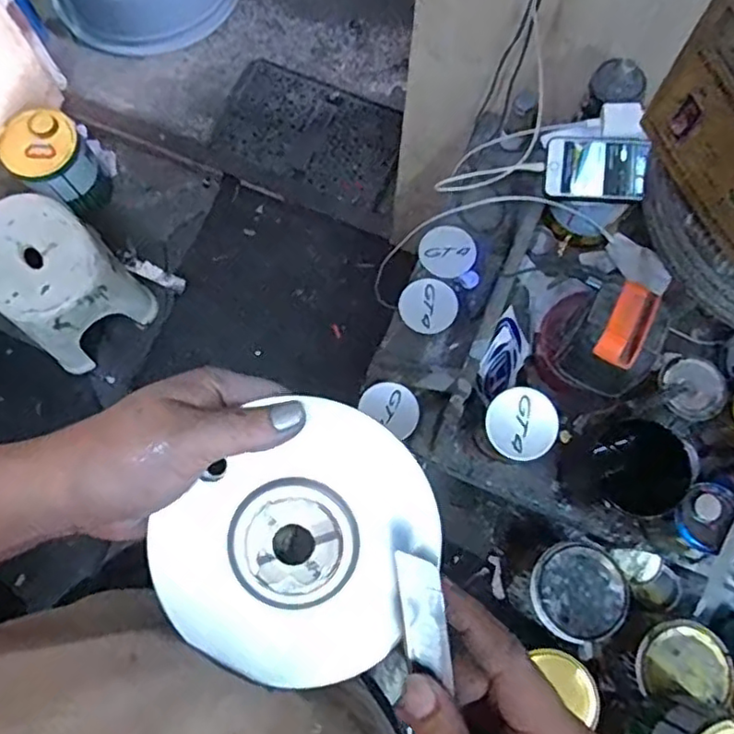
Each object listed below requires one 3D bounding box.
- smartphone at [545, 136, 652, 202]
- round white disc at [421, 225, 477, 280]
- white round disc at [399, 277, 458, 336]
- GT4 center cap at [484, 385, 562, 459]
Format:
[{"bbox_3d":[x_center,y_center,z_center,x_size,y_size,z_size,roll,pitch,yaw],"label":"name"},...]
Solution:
[{"bbox_3d":[0.268,-0.232,0.743,0.122,0.004,0.077,7,81,10],"label":"smartphone"},{"bbox_3d":[0.110,-0.156,0.862,0.067,0.008,0.073,1,95,12],"label":"round white disc"},{"bbox_3d":[0.081,-0.082,0.838,0.073,0.014,0.081,-4,75,-2],"label":"white round disc"},{"bbox_3d":[0.165,0.060,0.676,0.076,0.011,0.074,0,75,0],"label":"GT4 center cap"}]

